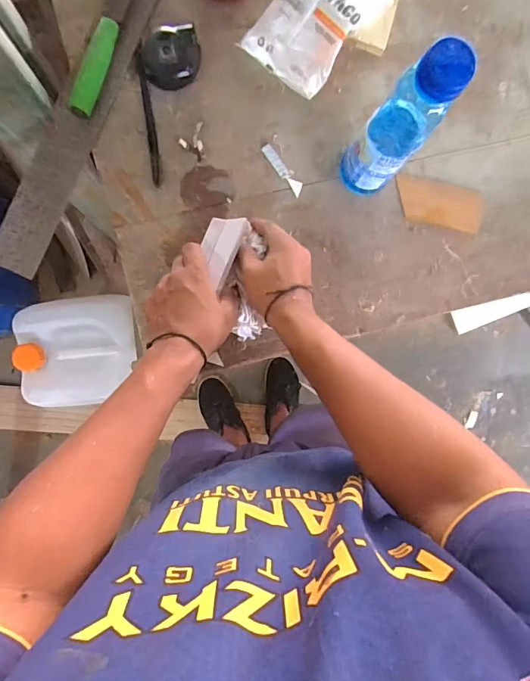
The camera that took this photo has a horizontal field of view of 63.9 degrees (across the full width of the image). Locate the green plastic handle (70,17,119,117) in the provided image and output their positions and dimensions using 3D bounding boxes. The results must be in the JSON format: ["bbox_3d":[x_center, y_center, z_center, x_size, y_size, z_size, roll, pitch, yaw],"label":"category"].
[{"bbox_3d":[-0.194,-0.313,0.486,0.021,0.017,0.111,19,89,-5],"label":"green plastic handle"}]

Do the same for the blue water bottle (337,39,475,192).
[{"bbox_3d":[0.128,-0.205,0.430,0.061,0.216,0.050,38,87,-4],"label":"blue water bottle"}]

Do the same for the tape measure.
[{"bbox_3d":[-0.107,-0.328,0.487,0.064,0.037,0.073,19,89,-5],"label":"tape measure"}]

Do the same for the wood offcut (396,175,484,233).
[{"bbox_3d":[0.223,-0.175,0.543,0.113,0.004,0.056,11,87,-3],"label":"wood offcut"}]

